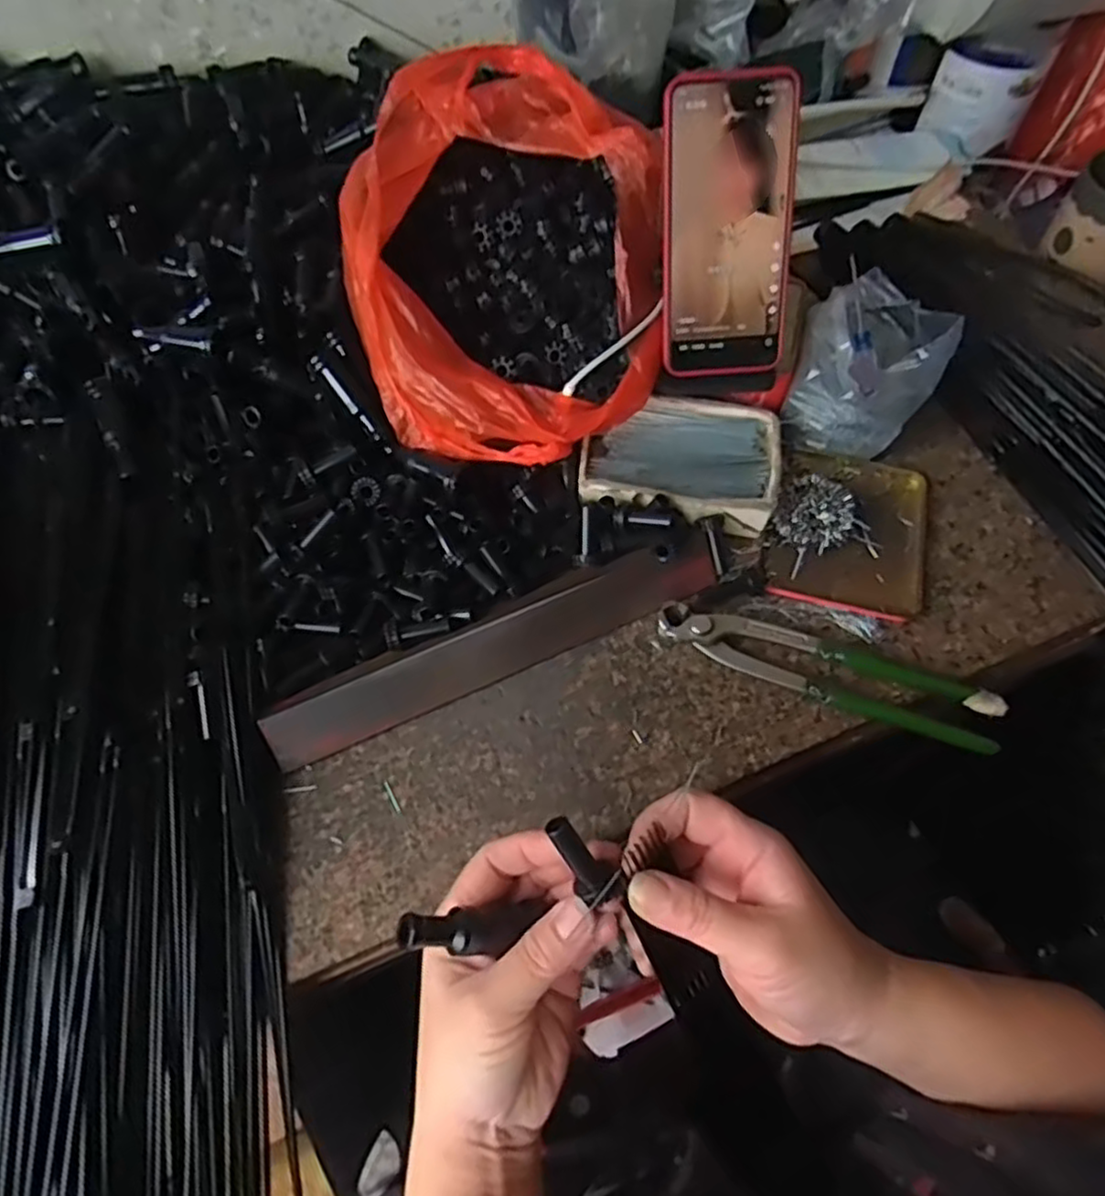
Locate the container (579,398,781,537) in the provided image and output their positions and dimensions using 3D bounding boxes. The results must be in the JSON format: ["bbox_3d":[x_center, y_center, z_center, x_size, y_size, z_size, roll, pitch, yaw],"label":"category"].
[{"bbox_3d":[0.086,-0.091,0.483,0.126,0.029,0.084,5,62,4],"label":"container"}]

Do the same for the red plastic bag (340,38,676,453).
[{"bbox_3d":[-0.030,-0.217,0.469,0.204,0.126,0.241,-17,63,-8],"label":"red plastic bag"}]

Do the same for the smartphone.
[{"bbox_3d":[0.107,-0.223,0.436,0.078,0.161,0.011,-5,25,-2],"label":"smartphone"}]

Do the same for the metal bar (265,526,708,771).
[{"bbox_3d":[-0.031,0.024,0.434,0.283,0.026,0.038,-23,64,-11],"label":"metal bar"}]

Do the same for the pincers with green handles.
[{"bbox_3d":[0.160,0.043,0.426,0.197,0.017,0.039,19,64,11],"label":"pincers with green handles"}]

